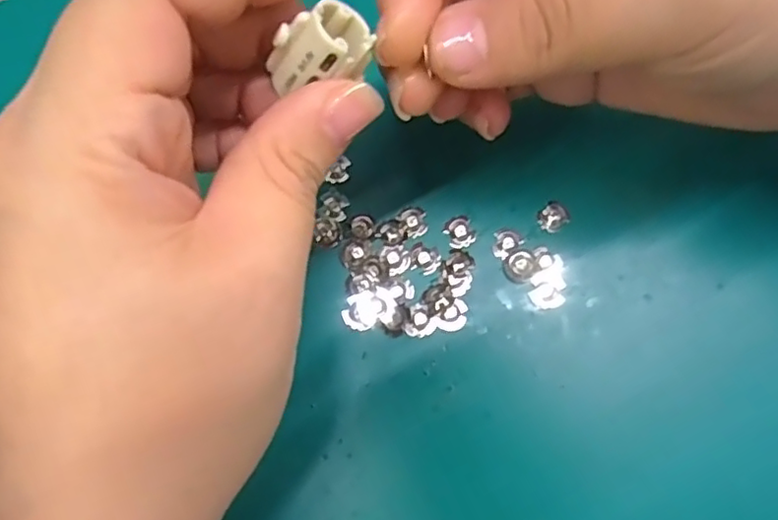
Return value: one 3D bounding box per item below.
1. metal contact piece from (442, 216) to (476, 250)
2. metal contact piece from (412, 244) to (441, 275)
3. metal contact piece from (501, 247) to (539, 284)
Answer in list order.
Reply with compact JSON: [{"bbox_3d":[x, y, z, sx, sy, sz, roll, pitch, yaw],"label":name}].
[{"bbox_3d":[0.023,-0.009,0.207,0.009,0.004,0.010,-26,75,-6],"label":"metal contact piece"},{"bbox_3d":[0.012,0.000,0.205,0.009,0.004,0.009,0,74,1],"label":"metal contact piece"},{"bbox_3d":[0.042,0.001,0.203,0.011,0.004,0.011,0,74,1],"label":"metal contact piece"}]

